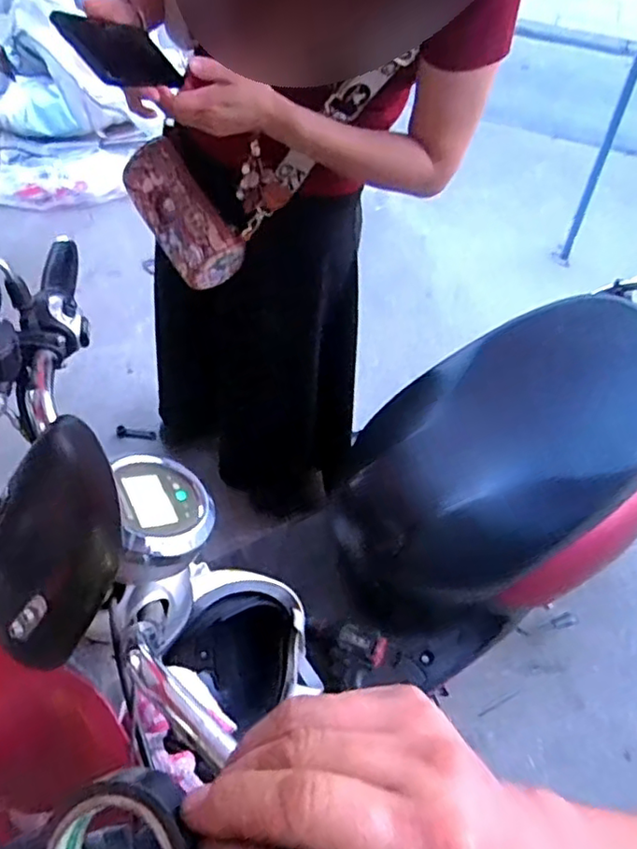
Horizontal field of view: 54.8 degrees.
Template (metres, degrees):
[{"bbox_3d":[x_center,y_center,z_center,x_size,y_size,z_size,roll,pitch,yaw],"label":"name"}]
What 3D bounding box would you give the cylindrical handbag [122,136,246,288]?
[{"bbox_3d":[-0.201,-0.306,0.893,0.083,0.075,0.212,-37,96,-24],"label":"cylindrical handbag"}]

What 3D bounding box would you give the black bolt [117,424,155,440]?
[{"bbox_3d":[-0.493,0.026,1.667,0.103,0.018,0.028,10,56,-12],"label":"black bolt"}]

